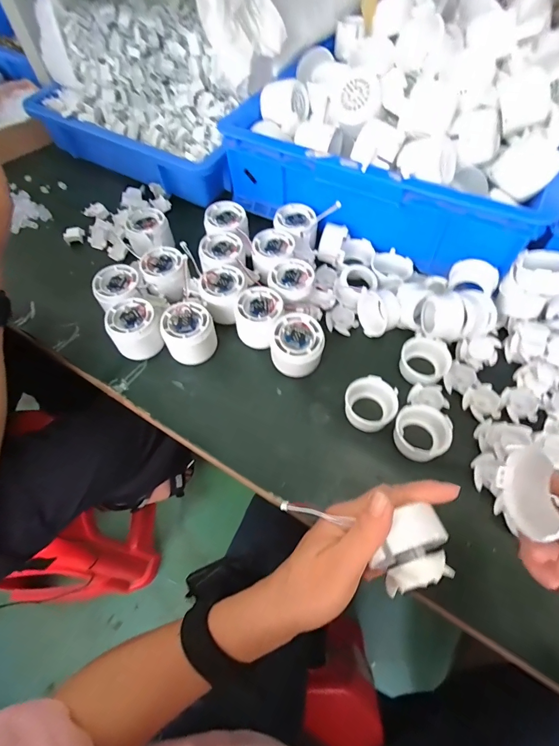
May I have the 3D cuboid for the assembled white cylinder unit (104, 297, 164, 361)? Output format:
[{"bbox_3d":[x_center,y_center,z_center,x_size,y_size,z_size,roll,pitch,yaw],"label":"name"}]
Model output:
[{"bbox_3d":[-0.171,-0.051,0.446,0.055,0.050,0.057,-1,61,2],"label":"assembled white cylinder unit"}]

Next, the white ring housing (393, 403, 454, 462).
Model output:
[{"bbox_3d":[0.148,0.063,0.389,0.056,0.024,0.053,-1,61,2],"label":"white ring housing"}]

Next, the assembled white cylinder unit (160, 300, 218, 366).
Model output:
[{"bbox_3d":[-0.106,-0.046,0.442,0.057,0.049,0.058,-1,61,2],"label":"assembled white cylinder unit"}]

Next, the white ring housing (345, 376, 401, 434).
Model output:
[{"bbox_3d":[0.099,0.034,0.407,0.054,0.025,0.052,-1,61,2],"label":"white ring housing"}]

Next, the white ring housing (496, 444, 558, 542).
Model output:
[{"bbox_3d":[0.157,0.067,0.220,0.024,0.058,0.056,-4,61,0],"label":"white ring housing"}]

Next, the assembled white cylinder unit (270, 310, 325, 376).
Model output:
[{"bbox_3d":[0.021,-0.026,0.423,0.056,0.053,0.061,-1,61,2],"label":"assembled white cylinder unit"}]

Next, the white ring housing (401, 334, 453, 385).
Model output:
[{"bbox_3d":[0.168,-0.013,0.434,0.054,0.021,0.057,-1,61,2],"label":"white ring housing"}]

